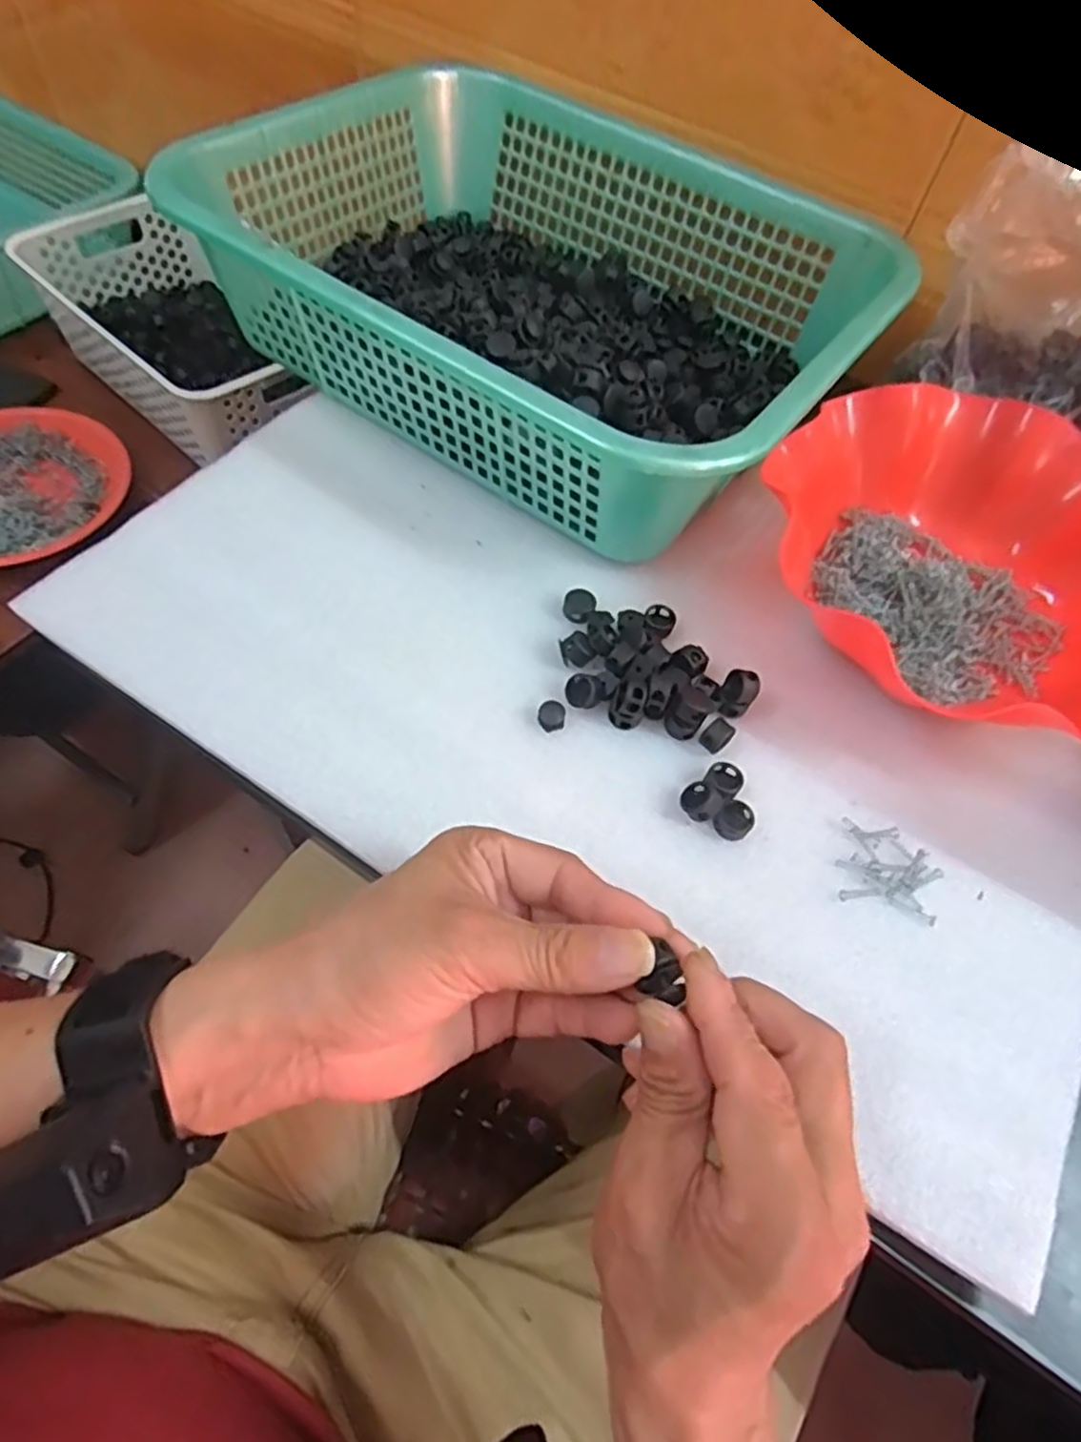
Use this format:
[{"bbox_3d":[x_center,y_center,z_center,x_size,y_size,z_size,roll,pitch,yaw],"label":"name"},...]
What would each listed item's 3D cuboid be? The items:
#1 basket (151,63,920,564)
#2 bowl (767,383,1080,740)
[{"bbox_3d":[0.004,-0.279,0.463,0.388,0.092,0.292,35,64,14],"label":"basket"},{"bbox_3d":[0.237,-0.086,0.405,0.225,0.053,0.201,21,61,7],"label":"bowl"}]

